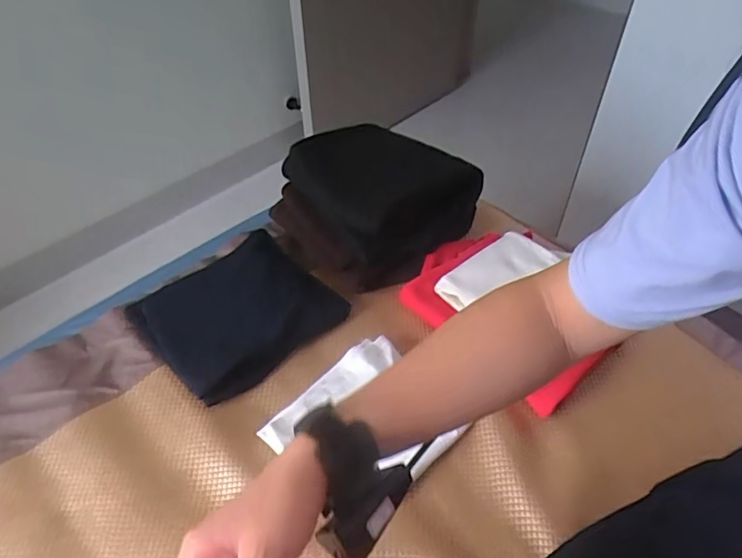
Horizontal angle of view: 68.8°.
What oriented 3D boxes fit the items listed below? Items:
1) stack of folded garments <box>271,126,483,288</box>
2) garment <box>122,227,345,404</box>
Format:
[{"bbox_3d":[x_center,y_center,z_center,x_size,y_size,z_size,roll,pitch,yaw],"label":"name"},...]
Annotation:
[{"bbox_3d":[0.007,-0.128,0.836,0.288,0.146,0.216,-23,50,-20],"label":"stack of folded garments"},{"bbox_3d":[-0.189,0.041,0.773,0.244,0.047,0.215,-35,57,-28],"label":"garment"}]

